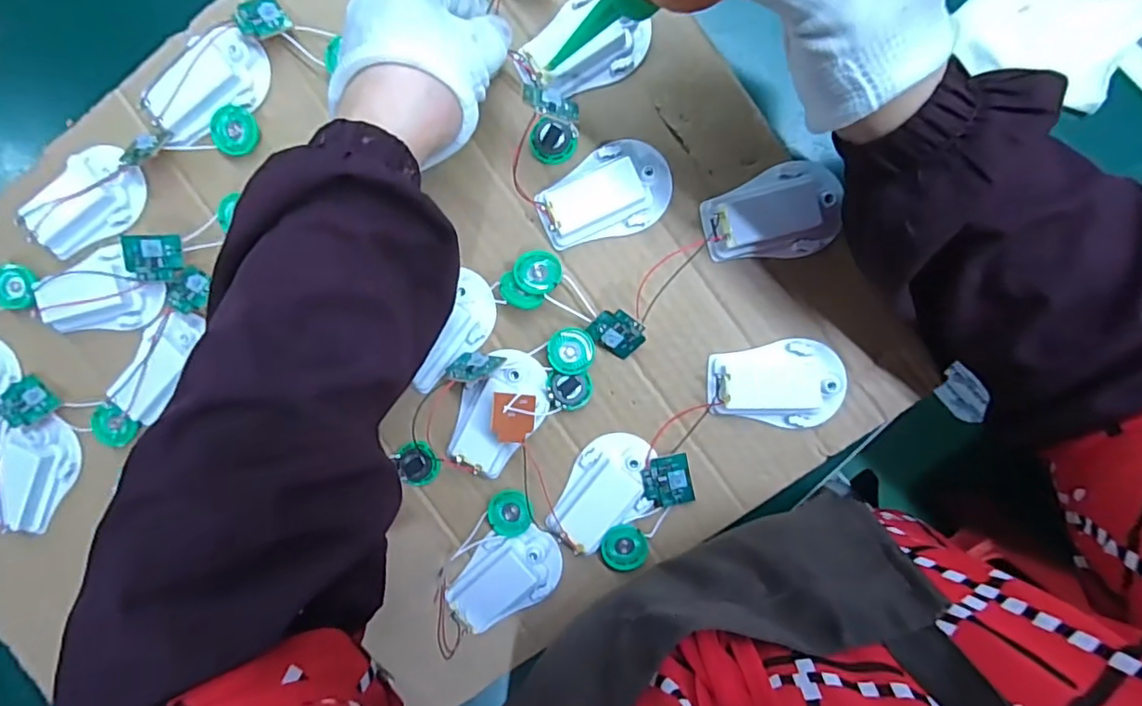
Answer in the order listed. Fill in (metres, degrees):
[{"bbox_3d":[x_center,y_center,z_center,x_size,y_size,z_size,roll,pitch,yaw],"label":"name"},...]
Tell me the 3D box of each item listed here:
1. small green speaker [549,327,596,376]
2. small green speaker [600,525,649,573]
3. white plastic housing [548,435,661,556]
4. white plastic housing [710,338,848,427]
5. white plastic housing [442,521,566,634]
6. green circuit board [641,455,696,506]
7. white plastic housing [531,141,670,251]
[{"bbox_3d":[0.000,-0.001,0.347,0.028,0.012,0.027,0,93,2],"label":"small green speaker"},{"bbox_3d":[0.033,0.123,0.354,0.028,0.005,0.030,3,93,2],"label":"small green speaker"},{"bbox_3d":[0.023,0.087,0.349,0.052,0.015,0.074,27,94,1],"label":"white plastic housing"},{"bbox_3d":[0.124,0.019,0.339,0.080,0.017,0.051,-2,93,3],"label":"white plastic housing"},{"bbox_3d":[-0.042,0.141,0.358,0.074,0.013,0.049,-27,92,3],"label":"white plastic housing"},{"bbox_3d":[0.060,0.079,0.350,0.029,0.010,0.030,-11,92,3],"label":"green circuit board"},{"bbox_3d":[0.020,-0.094,0.334,0.079,0.015,0.052,-22,92,3],"label":"white plastic housing"}]

